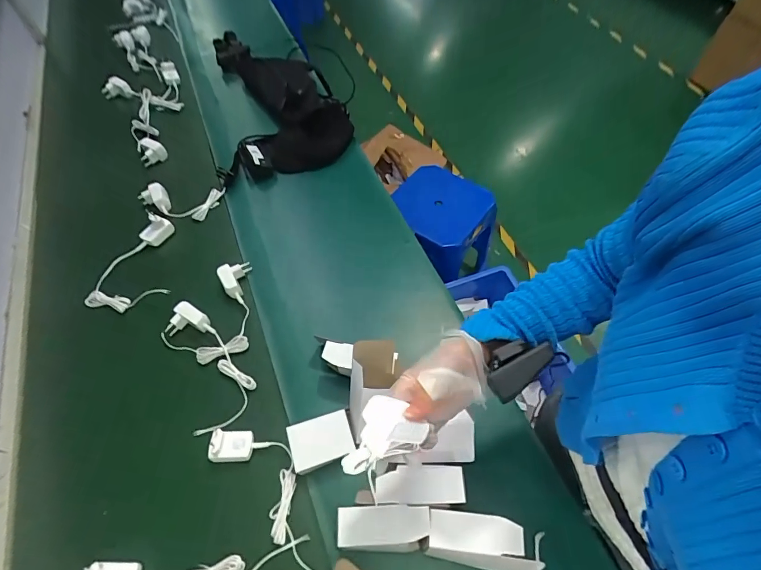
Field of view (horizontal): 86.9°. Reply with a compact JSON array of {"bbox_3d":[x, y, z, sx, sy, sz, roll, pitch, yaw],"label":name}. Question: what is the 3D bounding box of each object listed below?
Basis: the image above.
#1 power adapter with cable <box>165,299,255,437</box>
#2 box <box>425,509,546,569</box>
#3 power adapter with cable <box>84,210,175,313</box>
[{"bbox_3d":[-0.290,0.121,0.675,0.104,0.033,0.227,-25,58,-14],"label":"power adapter with cable"},{"bbox_3d":[0.131,0.332,0.518,0.141,0.064,0.056,8,56,7],"label":"box"},{"bbox_3d":[-0.453,-0.043,0.782,0.152,0.048,0.206,14,57,11],"label":"power adapter with cable"}]

